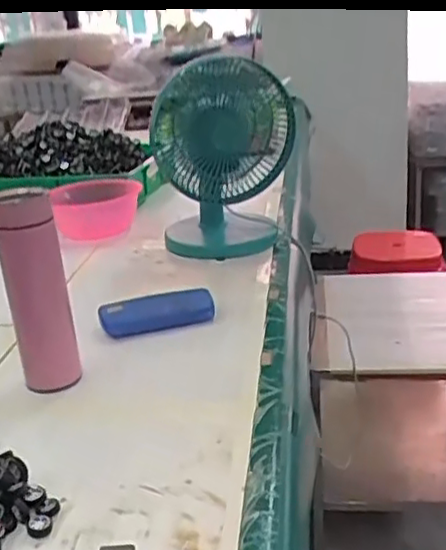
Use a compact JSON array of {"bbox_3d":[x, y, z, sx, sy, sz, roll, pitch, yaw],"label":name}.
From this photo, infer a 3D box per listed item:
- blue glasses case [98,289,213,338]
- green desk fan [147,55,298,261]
[{"bbox_3d":[-0.083,0.051,0.862,0.146,0.037,0.051,-8,23,-13],"label":"blue glasses case"},{"bbox_3d":[-0.002,-0.197,1.122,0.219,0.303,0.223,-3,22,0],"label":"green desk fan"}]

